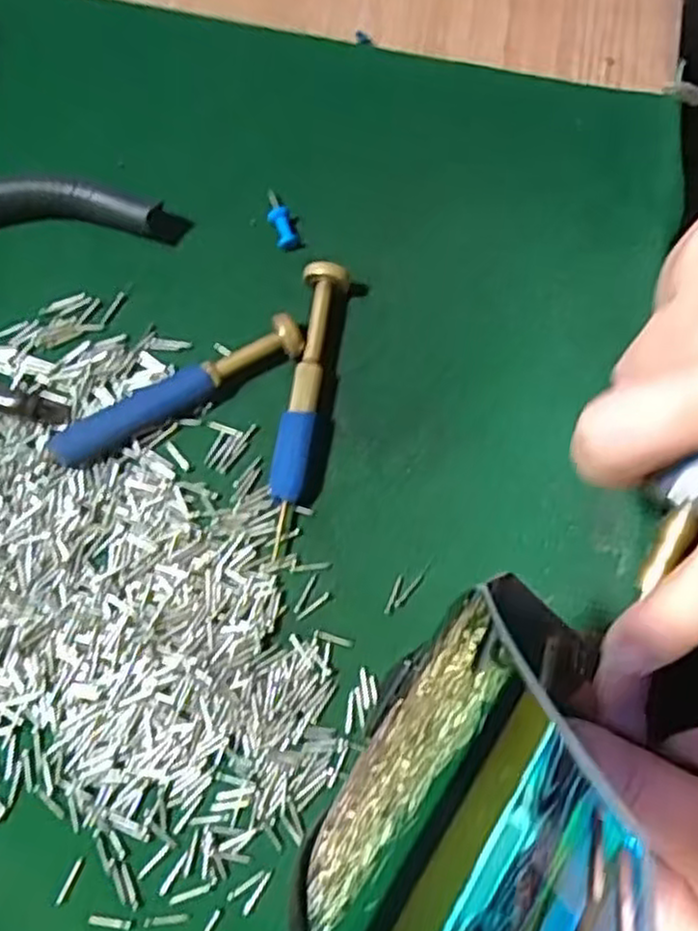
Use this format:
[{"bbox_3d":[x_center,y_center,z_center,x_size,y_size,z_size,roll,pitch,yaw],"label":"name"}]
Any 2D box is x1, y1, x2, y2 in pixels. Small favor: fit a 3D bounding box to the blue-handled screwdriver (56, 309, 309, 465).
[{"bbox_3d":[-0.055,-0.023,0.240,0.085,0.011,0.012,-29,78,-8],"label":"blue-handled screwdriver"}]

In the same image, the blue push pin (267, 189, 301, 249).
[{"bbox_3d":[-0.024,-0.085,0.259,0.008,0.007,0.022,-17,77,-5],"label":"blue push pin"}]

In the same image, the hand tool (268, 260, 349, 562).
[{"bbox_3d":[-0.014,-0.019,0.238,0.013,0.015,0.092,8,76,1],"label":"hand tool"}]

